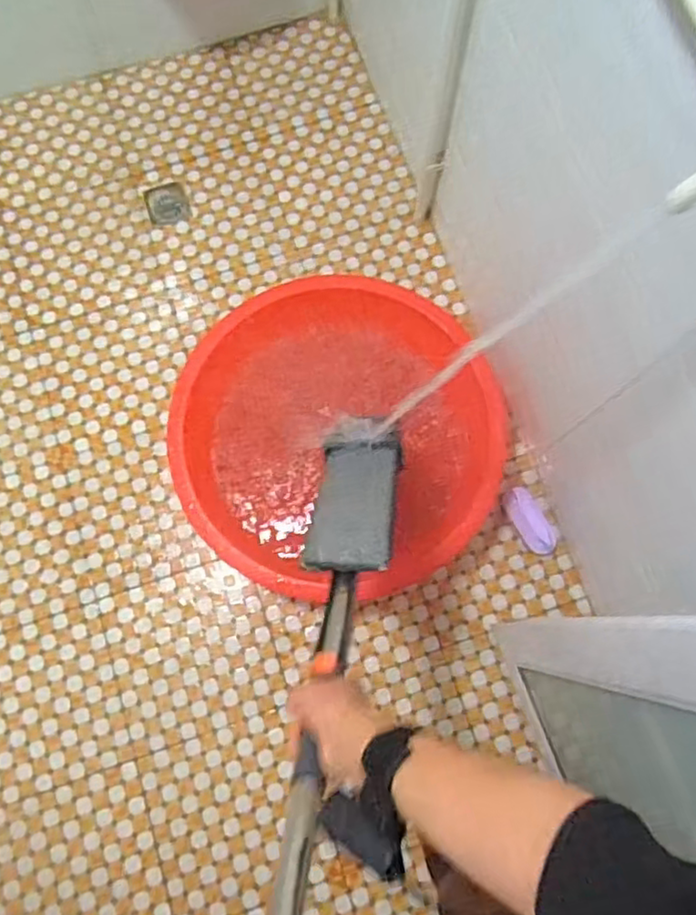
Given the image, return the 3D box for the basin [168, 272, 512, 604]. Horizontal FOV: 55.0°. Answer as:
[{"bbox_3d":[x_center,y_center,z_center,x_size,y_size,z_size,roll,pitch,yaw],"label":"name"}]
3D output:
[{"bbox_3d":[-0.022,-0.041,1.304,0.586,0.197,0.626,0,76,-1],"label":"basin"}]

